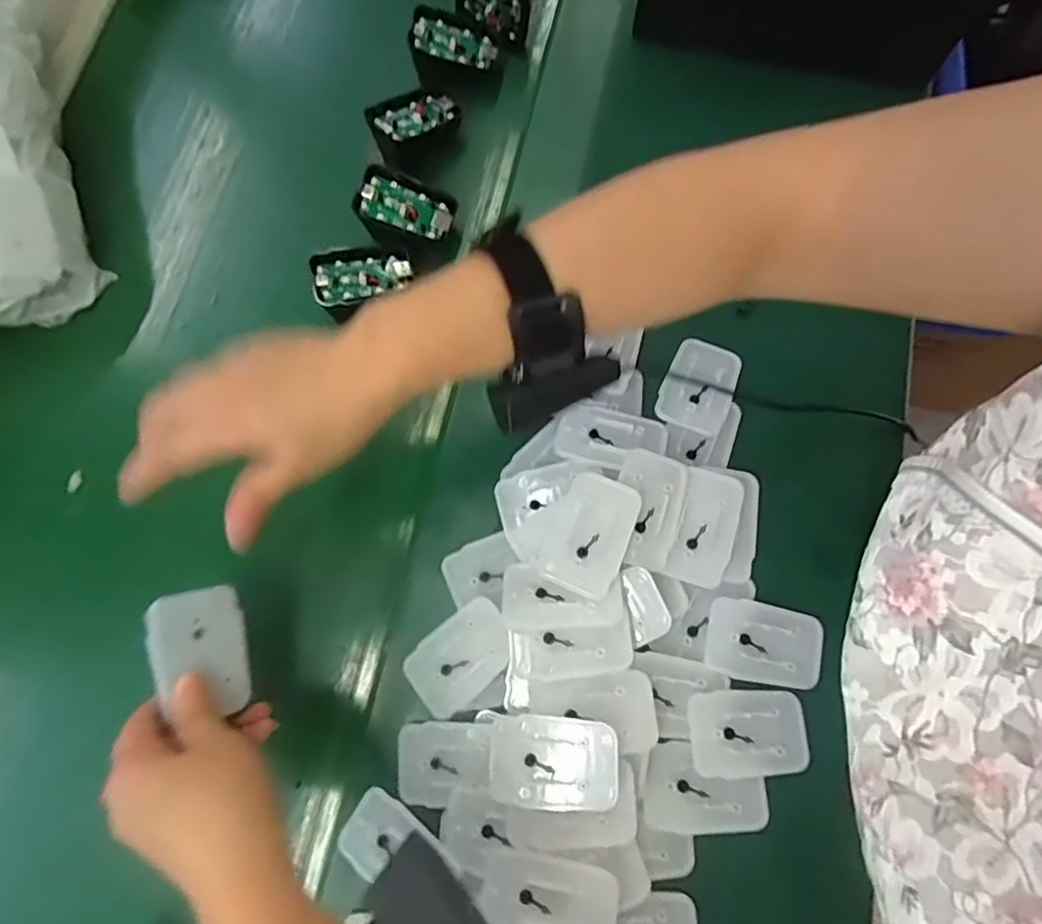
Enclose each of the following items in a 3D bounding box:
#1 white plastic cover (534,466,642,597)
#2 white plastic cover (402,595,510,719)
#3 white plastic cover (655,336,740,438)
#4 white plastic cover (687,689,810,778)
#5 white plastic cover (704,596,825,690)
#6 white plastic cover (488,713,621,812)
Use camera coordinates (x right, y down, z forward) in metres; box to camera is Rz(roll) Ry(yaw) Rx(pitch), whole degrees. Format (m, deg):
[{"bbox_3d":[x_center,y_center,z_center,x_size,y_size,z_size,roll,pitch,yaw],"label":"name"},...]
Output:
[{"bbox_3d":[0.041,0.042,0.362,0.047,0.006,0.068,22,83,18],"label":"white plastic cover"},{"bbox_3d":[-0.036,0.118,0.365,0.069,0.004,0.044,-43,72,2],"label":"white plastic cover"},{"bbox_3d":[0.122,-0.053,0.411,0.046,0.007,0.069,22,75,10],"label":"white plastic cover"},{"bbox_3d":[0.130,0.154,0.343,0.067,0.005,0.044,-2,72,3],"label":"white plastic cover"},{"bbox_3d":[0.145,0.107,0.356,0.067,0.004,0.043,10,73,7],"label":"white plastic cover"},{"bbox_3d":[0.018,0.162,0.326,0.069,0.005,0.044,1,68,12],"label":"white plastic cover"}]

